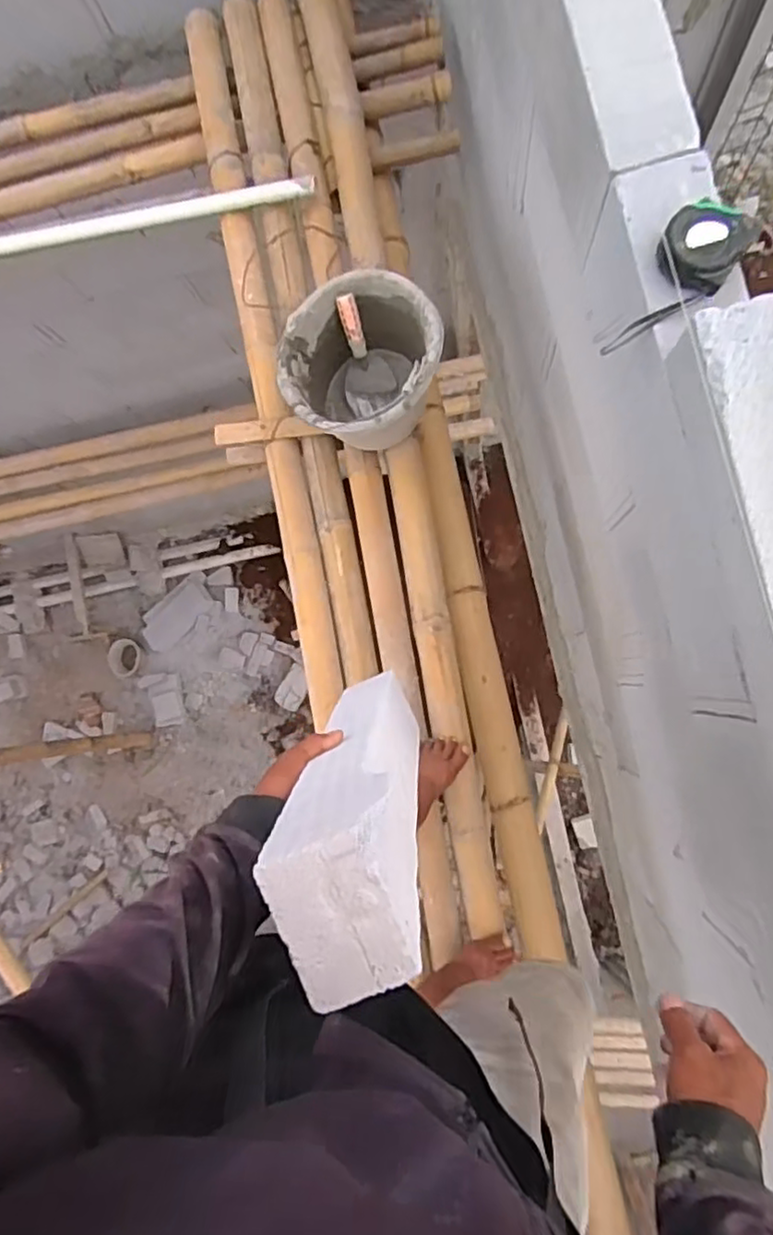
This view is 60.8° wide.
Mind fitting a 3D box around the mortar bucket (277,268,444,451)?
[{"bbox_3d":[-0.035,-0.427,1.150,0.250,0.207,0.274,-1,85,7],"label":"mortar bucket"}]

